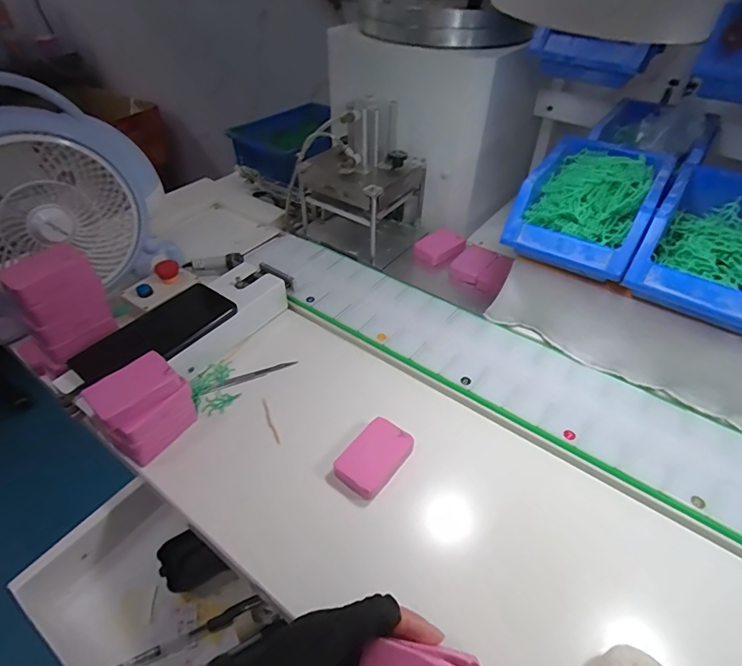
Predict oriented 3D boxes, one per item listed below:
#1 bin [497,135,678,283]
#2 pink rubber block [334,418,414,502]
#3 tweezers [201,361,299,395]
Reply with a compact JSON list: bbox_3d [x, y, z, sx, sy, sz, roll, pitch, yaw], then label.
[{"bbox_3d":[0.238,-0.141,0.489,0.123,0.070,0.181,26,50,24],"label":"bin"},{"bbox_3d":[0.003,0.116,0.420,0.046,0.016,0.073,30,51,27],"label":"pink rubber block"},{"bbox_3d":[-0.136,0.050,0.509,0.106,0.011,0.010,-20,48,-20],"label":"tweezers"}]

